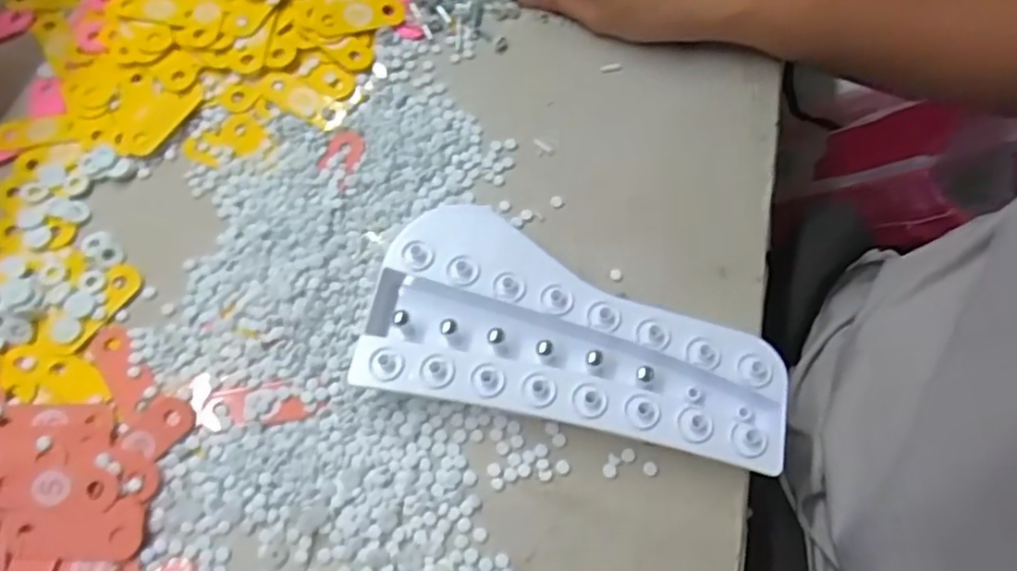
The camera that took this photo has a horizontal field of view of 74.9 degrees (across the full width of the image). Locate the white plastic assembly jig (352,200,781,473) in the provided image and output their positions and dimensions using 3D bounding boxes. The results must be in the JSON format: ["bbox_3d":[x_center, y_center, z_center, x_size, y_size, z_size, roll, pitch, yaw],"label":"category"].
[{"bbox_3d":[0.035,0.026,0.375,0.227,0.037,0.109,12,69,4],"label":"white plastic assembly jig"}]

